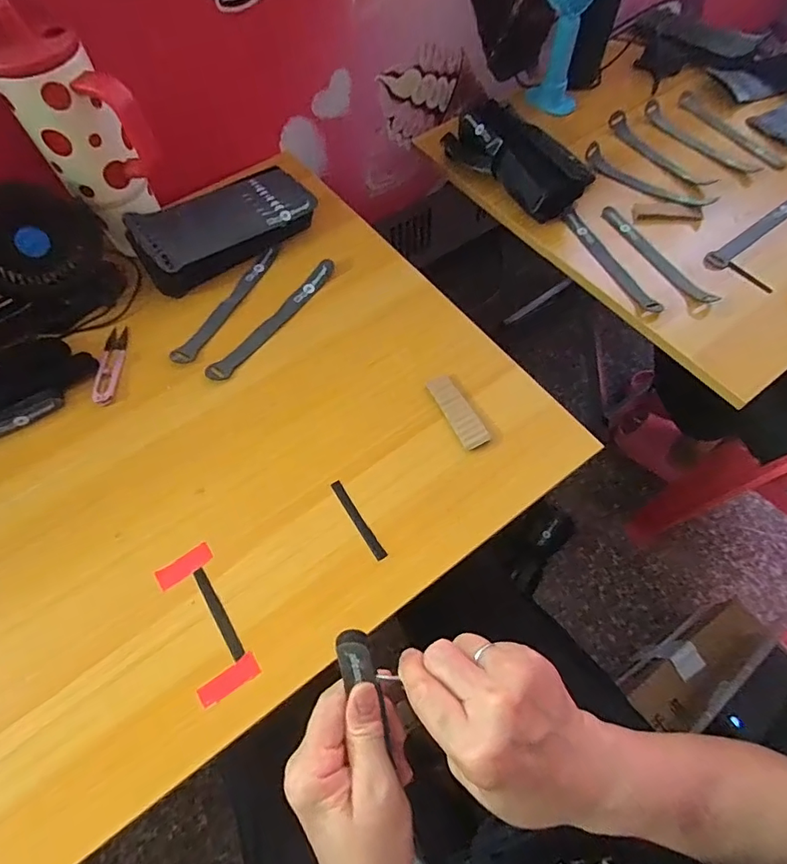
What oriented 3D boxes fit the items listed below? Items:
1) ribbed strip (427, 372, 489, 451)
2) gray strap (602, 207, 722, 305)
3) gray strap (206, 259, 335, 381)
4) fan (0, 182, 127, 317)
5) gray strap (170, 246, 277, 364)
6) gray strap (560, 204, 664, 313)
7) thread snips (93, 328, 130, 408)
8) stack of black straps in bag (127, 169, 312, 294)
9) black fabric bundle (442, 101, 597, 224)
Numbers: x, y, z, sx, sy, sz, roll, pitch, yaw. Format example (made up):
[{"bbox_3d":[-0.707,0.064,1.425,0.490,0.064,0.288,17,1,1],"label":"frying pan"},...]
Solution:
[{"bbox_3d":[0.064,-0.021,0.476,0.026,0.005,0.084,-24,65,-9],"label":"ribbed strip"},{"bbox_3d":[0.330,-0.224,0.606,0.017,0.016,0.191,-26,65,-10],"label":"gray strap"},{"bbox_3d":[-0.133,-0.127,0.533,0.023,0.010,0.191,34,69,18],"label":"gray strap"},{"bbox_3d":[-0.368,-0.189,0.507,0.119,0.120,0.067,-31,66,-13],"label":"fan"},{"bbox_3d":[-0.188,-0.147,0.550,0.024,0.007,0.183,25,67,14],"label":"gray strap"},{"bbox_3d":[0.270,-0.219,0.605,0.027,0.012,0.194,-21,64,-8],"label":"gray strap"},{"bbox_3d":[-0.302,-0.073,0.513,0.023,0.006,0.099,-5,63,0],"label":"thread snips"},{"bbox_3d":[-0.196,-0.242,0.563,0.206,0.059,0.092,-35,67,-14],"label":"stack of black straps in bag"},{"bbox_3d":[0.176,-0.377,0.655,0.118,0.071,0.196,-33,66,-14],"label":"black fabric bundle"}]

